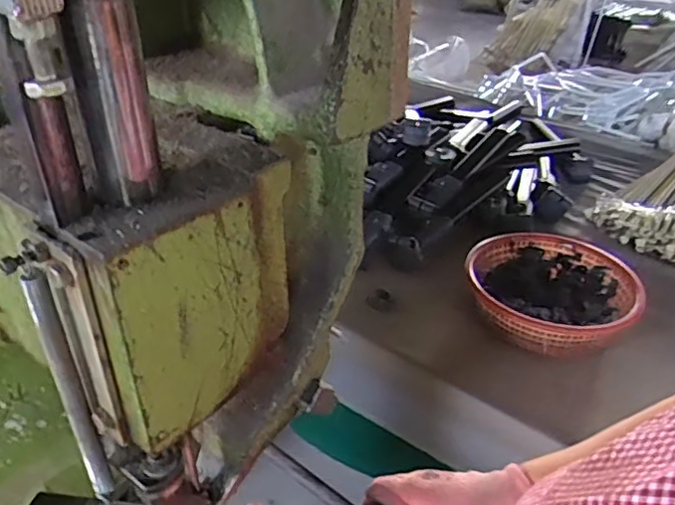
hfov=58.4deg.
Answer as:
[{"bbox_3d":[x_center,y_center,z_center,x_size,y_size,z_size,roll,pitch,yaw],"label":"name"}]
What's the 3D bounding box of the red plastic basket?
[{"bbox_3d":[0.396,0.078,1.123,0.289,0.113,0.288,0,32,0],"label":"red plastic basket"}]

